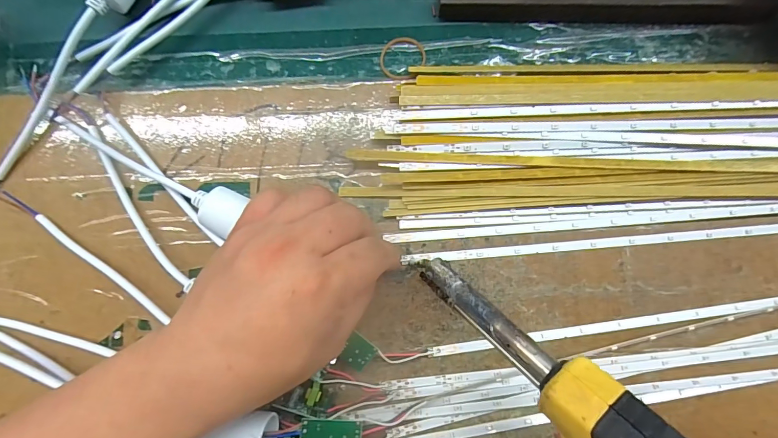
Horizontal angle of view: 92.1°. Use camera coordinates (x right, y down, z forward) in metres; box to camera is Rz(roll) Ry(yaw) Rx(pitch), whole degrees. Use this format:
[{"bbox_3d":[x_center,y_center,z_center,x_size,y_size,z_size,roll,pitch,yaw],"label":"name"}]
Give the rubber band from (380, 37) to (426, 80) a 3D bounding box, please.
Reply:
[{"bbox_3d":[0.010,-0.112,0.261,0.032,0.004,0.031,3,86,2],"label":"rubber band"}]

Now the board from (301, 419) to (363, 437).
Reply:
[{"bbox_3d":[-0.034,0.130,0.223,0.035,0.004,0.021,5,87,-3],"label":"board"}]

